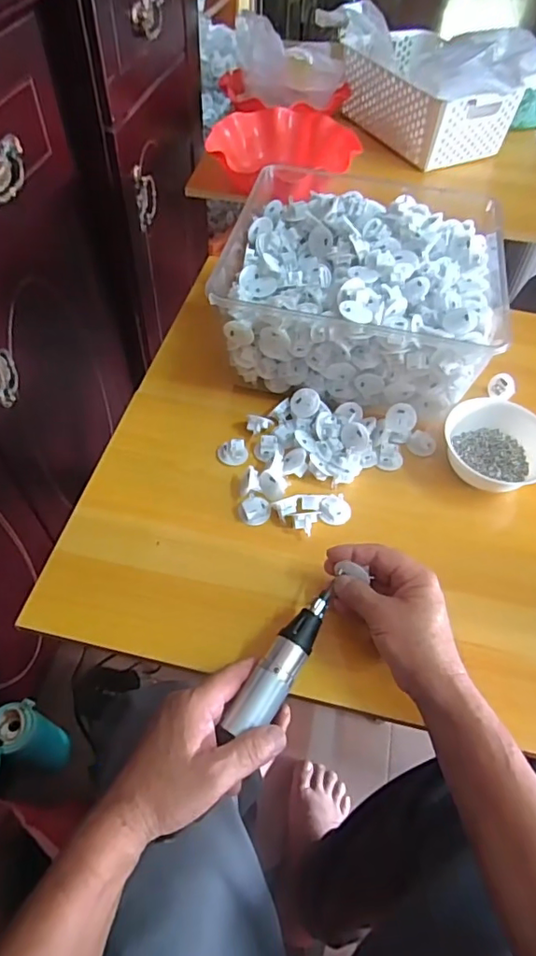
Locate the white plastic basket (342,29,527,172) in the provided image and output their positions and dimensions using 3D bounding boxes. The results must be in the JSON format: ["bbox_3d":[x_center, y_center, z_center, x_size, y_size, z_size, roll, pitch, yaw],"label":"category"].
[{"bbox_3d":[0.274,-0.676,0.959,0.186,0.109,0.293,-21,59,-17],"label":"white plastic basket"}]

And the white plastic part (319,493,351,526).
[{"bbox_3d":[0.070,0.033,0.561,0.034,0.010,0.032,2,78,-9],"label":"white plastic part"}]

